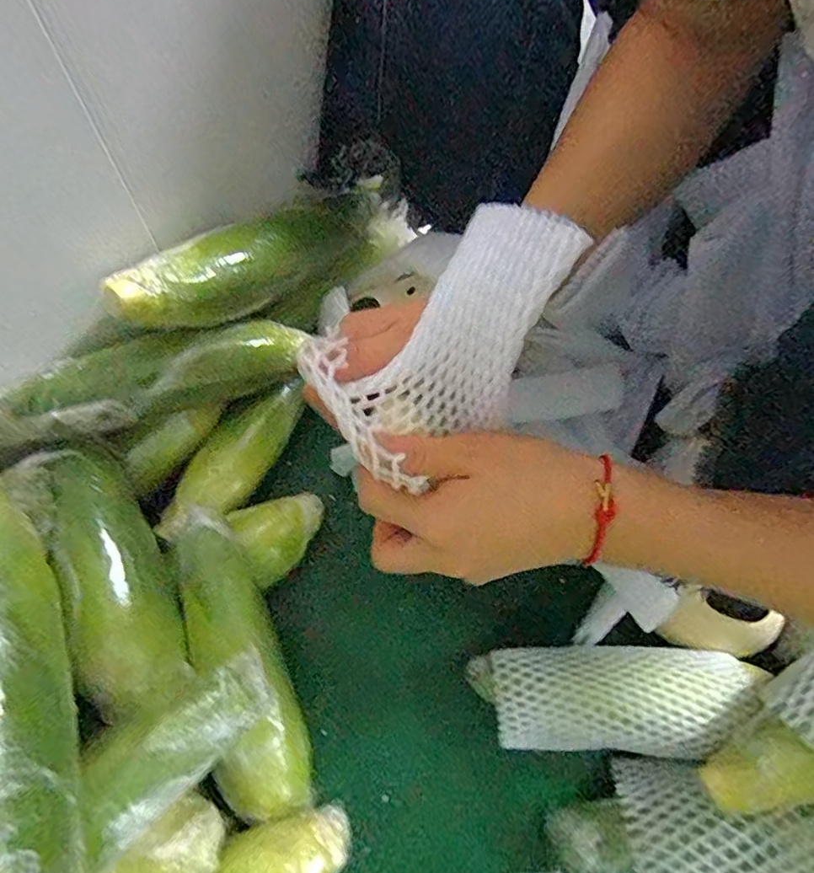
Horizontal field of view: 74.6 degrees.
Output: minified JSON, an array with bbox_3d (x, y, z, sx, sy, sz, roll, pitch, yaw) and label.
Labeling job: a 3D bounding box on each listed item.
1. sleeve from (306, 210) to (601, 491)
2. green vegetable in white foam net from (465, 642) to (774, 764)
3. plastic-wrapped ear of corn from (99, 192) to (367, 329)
[{"bbox_3d":[0.017,-0.048,0.246,0.123,0.041,0.070,-46,71,17],"label":"sleeve"},{"bbox_3d":[0.147,0.183,0.375,0.191,0.047,0.070,5,65,-1],"label":"green vegetable in white foam net"},{"bbox_3d":[-0.120,-0.137,0.402,0.197,0.064,0.041,-40,73,-19],"label":"plastic-wrapped ear of corn"}]

